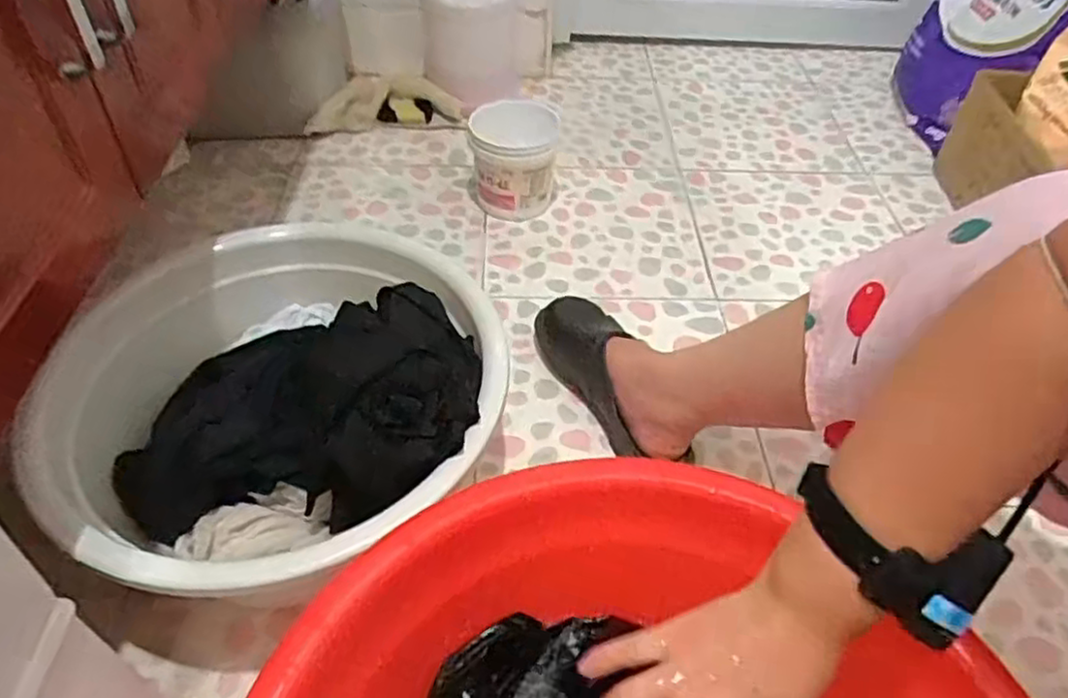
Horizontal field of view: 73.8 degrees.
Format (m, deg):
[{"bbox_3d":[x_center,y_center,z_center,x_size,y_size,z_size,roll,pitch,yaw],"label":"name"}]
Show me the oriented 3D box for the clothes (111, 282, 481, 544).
[{"bbox_3d":[-0.210,0.047,0.628,0.320,0.140,0.205,-2,48,-6],"label":"clothes"}]

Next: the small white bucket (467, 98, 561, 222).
[{"bbox_3d":[-0.029,-0.266,0.984,0.123,0.129,0.110,1,48,-1],"label":"small white bucket"}]

